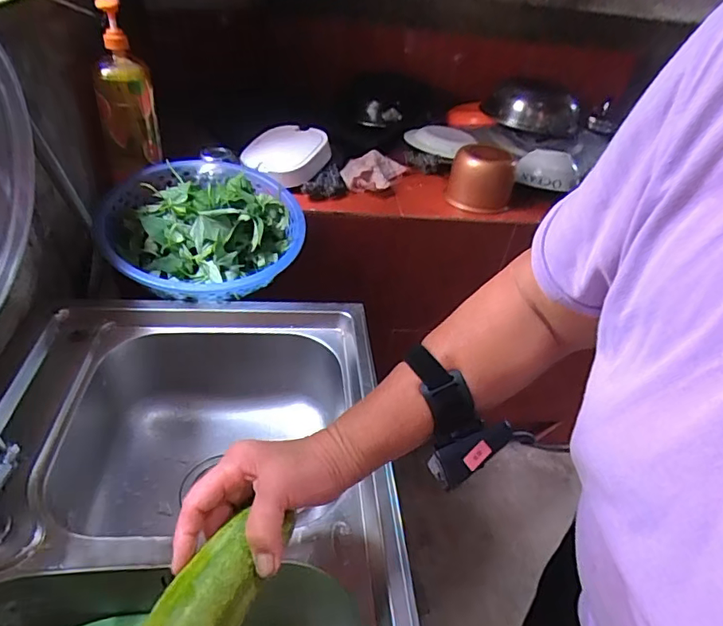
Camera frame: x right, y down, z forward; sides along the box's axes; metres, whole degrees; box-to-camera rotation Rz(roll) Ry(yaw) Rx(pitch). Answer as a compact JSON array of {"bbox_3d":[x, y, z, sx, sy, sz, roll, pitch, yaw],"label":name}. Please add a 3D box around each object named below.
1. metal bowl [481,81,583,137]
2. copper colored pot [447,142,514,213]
[{"bbox_3d":[0.476,-0.582,1.416,0.262,0.082,0.262,19,39,15],"label":"metal bowl"},{"bbox_3d":[0.241,-0.274,1.019,0.118,0.097,0.138,14,38,9],"label":"copper colored pot"}]

